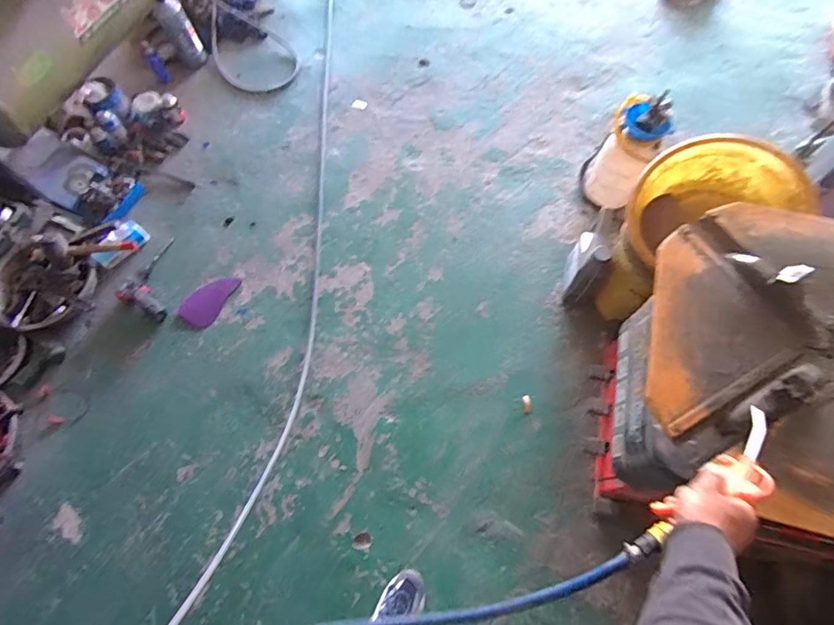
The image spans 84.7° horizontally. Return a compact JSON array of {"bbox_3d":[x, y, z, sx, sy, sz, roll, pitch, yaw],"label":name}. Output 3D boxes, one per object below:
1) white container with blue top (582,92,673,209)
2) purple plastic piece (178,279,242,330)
[{"bbox_3d":[0.704,-0.538,1.579,0.191,0.402,0.172,23,68,11],"label":"white container with blue top"},{"bbox_3d":[-0.732,-0.048,1.601,0.127,0.014,0.213,24,69,12],"label":"purple plastic piece"}]

